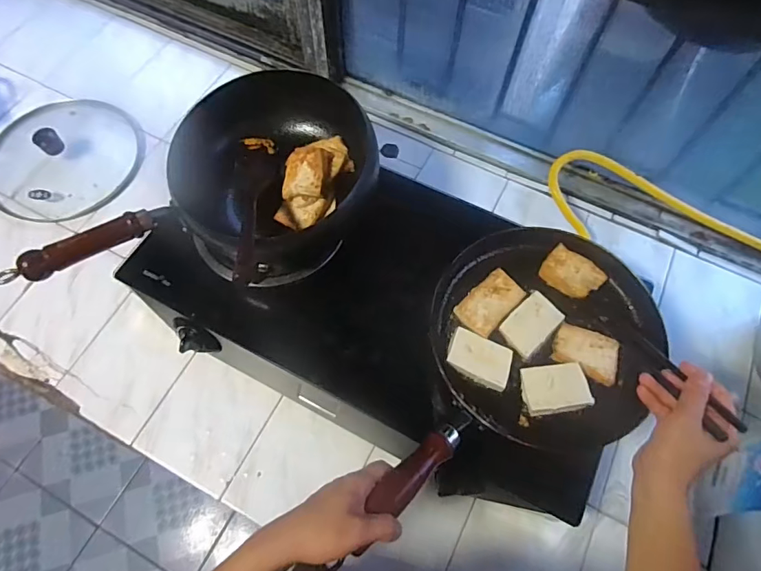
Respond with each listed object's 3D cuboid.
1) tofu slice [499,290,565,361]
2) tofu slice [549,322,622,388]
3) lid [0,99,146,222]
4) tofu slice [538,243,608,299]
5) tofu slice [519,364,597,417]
[{"bbox_3d":[0.195,0.049,0.610,0.078,0.010,0.053,-41,72,-17],"label":"tofu slice"},{"bbox_3d":[0.260,0.083,0.596,0.078,0.015,0.057,27,69,11],"label":"tofu slice"},{"bbox_3d":[-0.544,-0.231,0.806,0.244,0.062,0.252,0,66,0],"label":"lid"},{"bbox_3d":[0.258,-0.016,0.636,0.076,0.013,0.057,33,70,13],"label":"tofu slice"},{"bbox_3d":[0.213,0.123,0.572,0.077,0.014,0.054,-7,66,-4],"label":"tofu slice"}]

